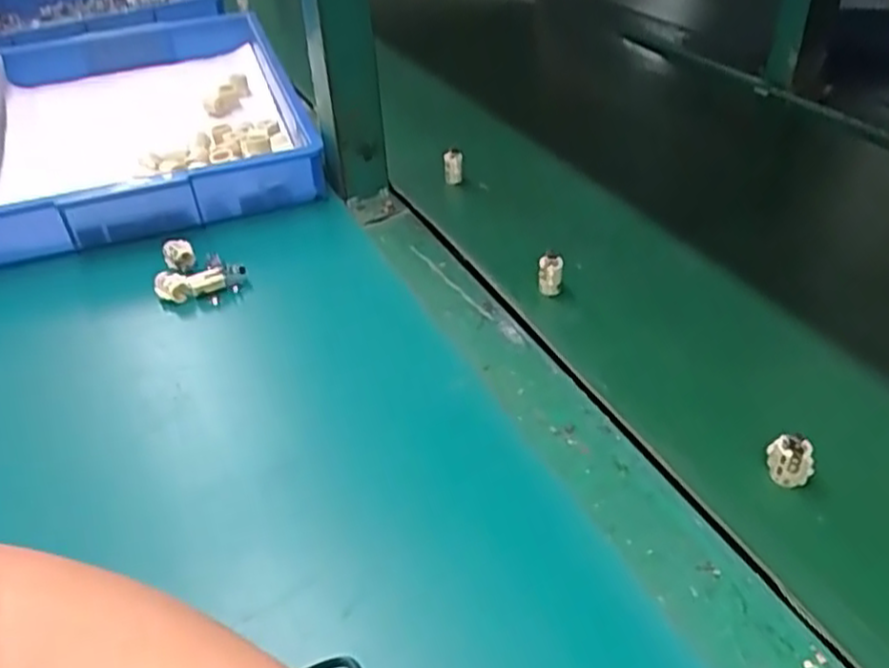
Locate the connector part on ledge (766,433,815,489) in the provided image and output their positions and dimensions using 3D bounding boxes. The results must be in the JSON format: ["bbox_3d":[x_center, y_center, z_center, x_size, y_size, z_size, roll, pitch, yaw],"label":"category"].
[{"bbox_3d":[0.161,0.058,0.351,0.017,0.022,0.014,4,38,8],"label":"connector part on ledge"}]

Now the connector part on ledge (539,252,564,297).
[{"bbox_3d":[0.067,-0.037,0.480,0.015,0.030,0.009,3,38,6],"label":"connector part on ledge"}]

